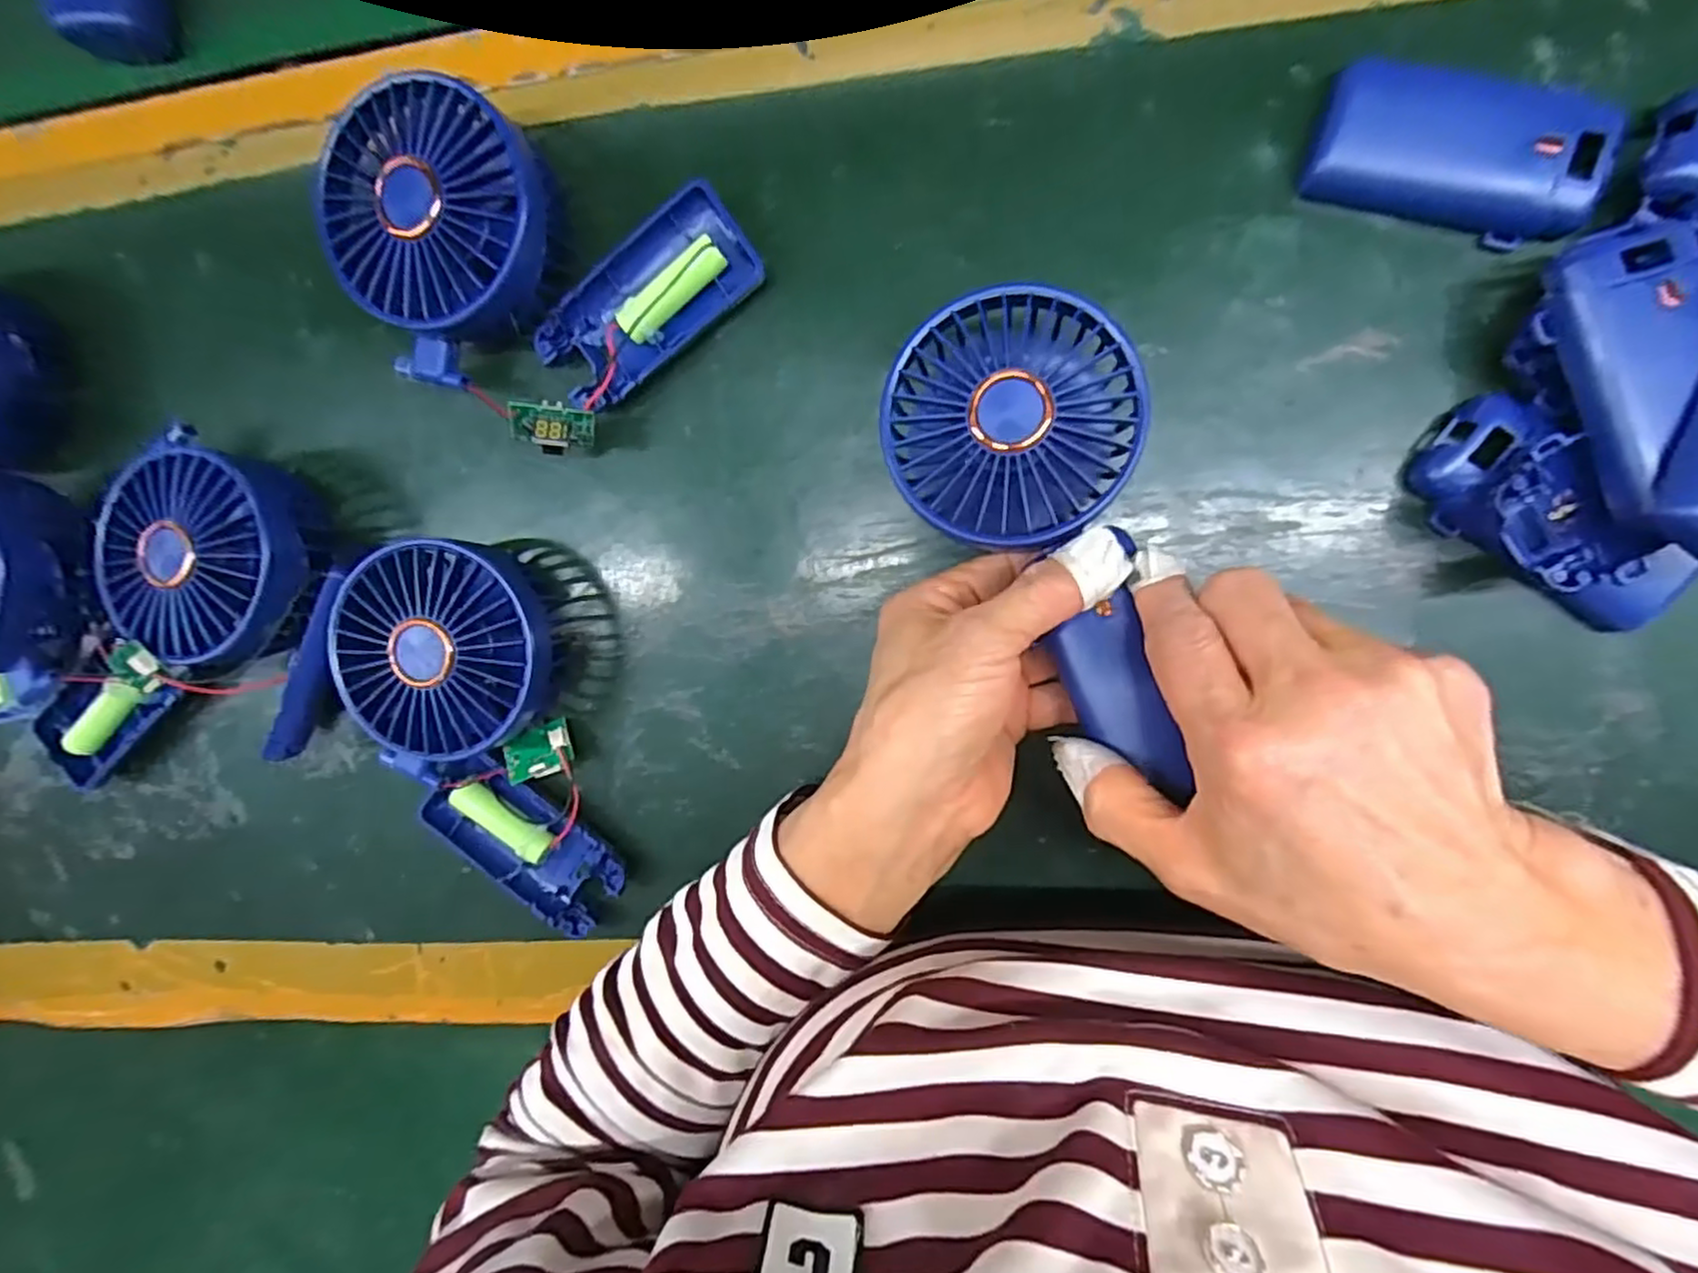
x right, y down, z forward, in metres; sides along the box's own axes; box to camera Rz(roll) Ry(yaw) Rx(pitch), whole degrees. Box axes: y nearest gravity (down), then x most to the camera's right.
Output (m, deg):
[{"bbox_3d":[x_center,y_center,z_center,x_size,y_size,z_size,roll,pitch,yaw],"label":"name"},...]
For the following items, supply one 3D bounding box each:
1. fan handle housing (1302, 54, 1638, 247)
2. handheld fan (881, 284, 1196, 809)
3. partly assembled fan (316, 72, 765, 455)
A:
[{"bbox_3d":[0.208,-0.166,0.247,0.091,0.016,0.043,18,98,6],"label":"fan handle housing"},{"bbox_3d":[0.069,-0.033,0.244,0.081,0.031,0.165,-19,85,9],"label":"handheld fan"},{"bbox_3d":[-0.125,-0.151,0.280,0.128,0.046,0.135,-42,89,10],"label":"partly assembled fan"}]

